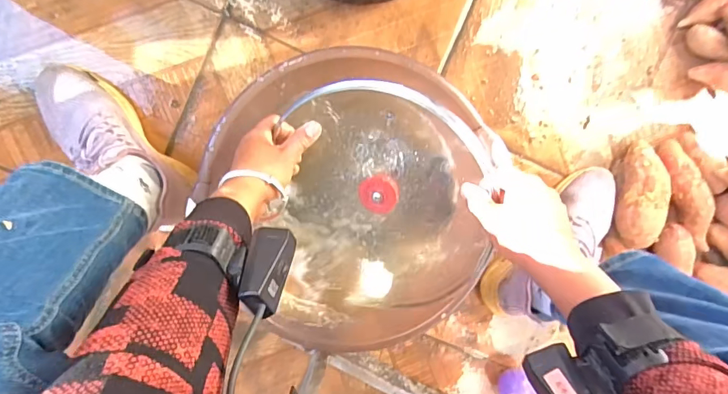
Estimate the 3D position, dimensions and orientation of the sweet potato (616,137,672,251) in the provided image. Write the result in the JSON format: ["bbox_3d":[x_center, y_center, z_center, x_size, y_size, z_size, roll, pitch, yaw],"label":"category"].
[{"bbox_3d":[0.400,-0.006,0.666,0.053,0.064,0.148,8,95,-8],"label":"sweet potato"}]

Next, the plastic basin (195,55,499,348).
[{"bbox_3d":[-0.022,-0.002,0.571,0.301,0.170,0.323,7,96,-7],"label":"plastic basin"}]

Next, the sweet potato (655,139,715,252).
[{"bbox_3d":[0.484,-0.002,0.683,0.050,0.051,0.168,-30,99,-4],"label":"sweet potato"}]

